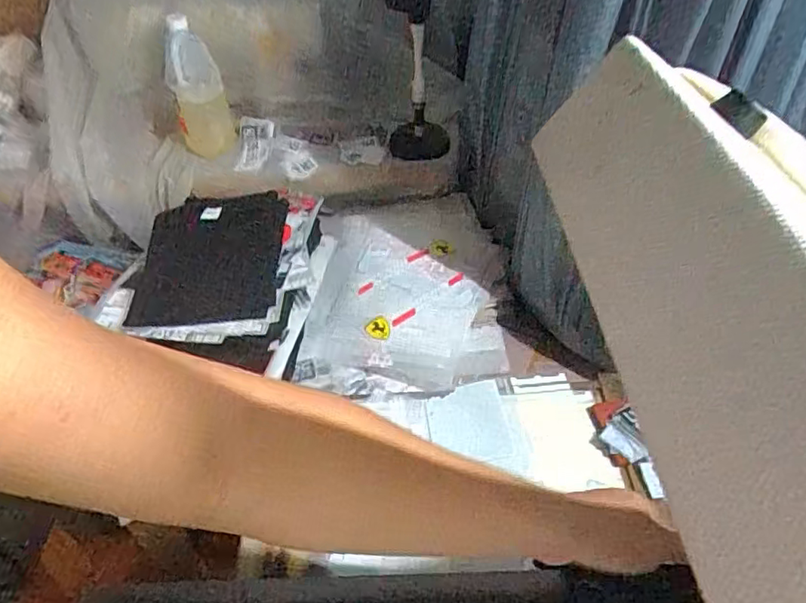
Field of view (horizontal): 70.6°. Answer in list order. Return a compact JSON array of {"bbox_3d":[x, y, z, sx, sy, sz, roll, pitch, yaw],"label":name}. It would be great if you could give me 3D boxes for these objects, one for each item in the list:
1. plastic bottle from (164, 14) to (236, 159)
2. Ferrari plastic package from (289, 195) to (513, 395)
[{"bbox_3d":[-0.341,-0.341,0.952,0.089,0.223,0.082,-17,46,-15],"label":"plastic bottle"},{"bbox_3d":[0.004,-0.037,0.910,0.297,0.075,0.386,1,44,3],"label":"Ferrari plastic package"}]

